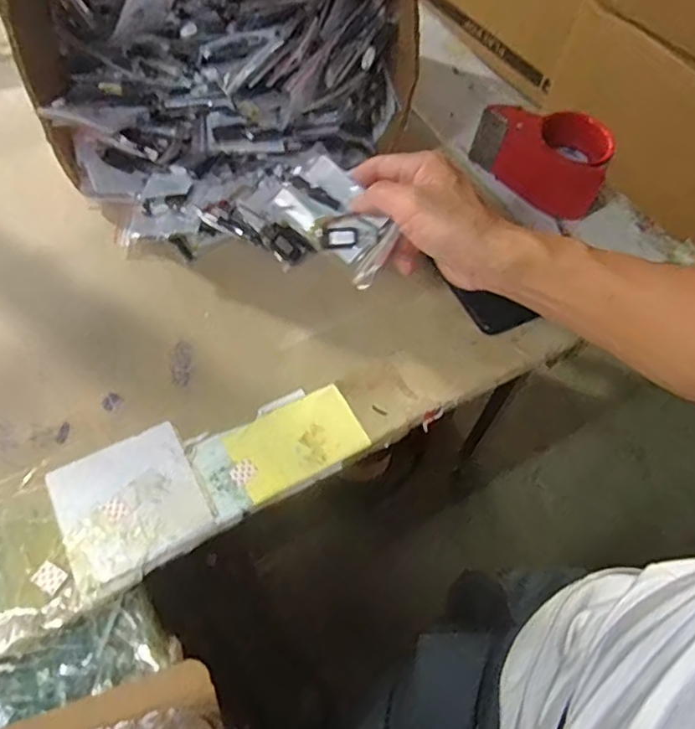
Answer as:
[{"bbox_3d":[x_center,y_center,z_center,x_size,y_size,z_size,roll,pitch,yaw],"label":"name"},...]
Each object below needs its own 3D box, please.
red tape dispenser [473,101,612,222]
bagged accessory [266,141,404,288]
[{"bbox_3d":[0.215,-0.230,0.643,0.145,0.075,0.079,35,62,17],"label":"red tape dispenser"},{"bbox_3d":[-0.006,-0.117,0.472,0.102,0.014,0.059,43,92,-4],"label":"bagged accessory"}]

